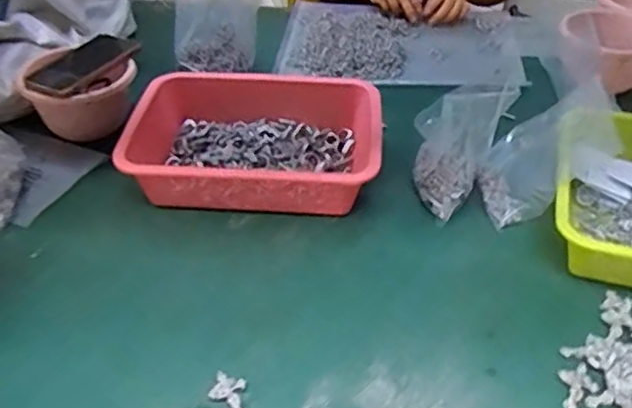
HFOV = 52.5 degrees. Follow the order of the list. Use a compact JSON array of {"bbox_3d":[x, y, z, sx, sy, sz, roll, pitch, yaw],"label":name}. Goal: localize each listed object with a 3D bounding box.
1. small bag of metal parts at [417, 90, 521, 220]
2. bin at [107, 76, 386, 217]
[{"bbox_3d":[0.167,-0.067,0.753,0.097,0.145,0.100,14,41,14],"label":"small bag of metal parts"},{"bbox_3d":[-0.074,-0.081,0.810,0.300,0.076,0.221,5,40,5],"label":"bin"}]

